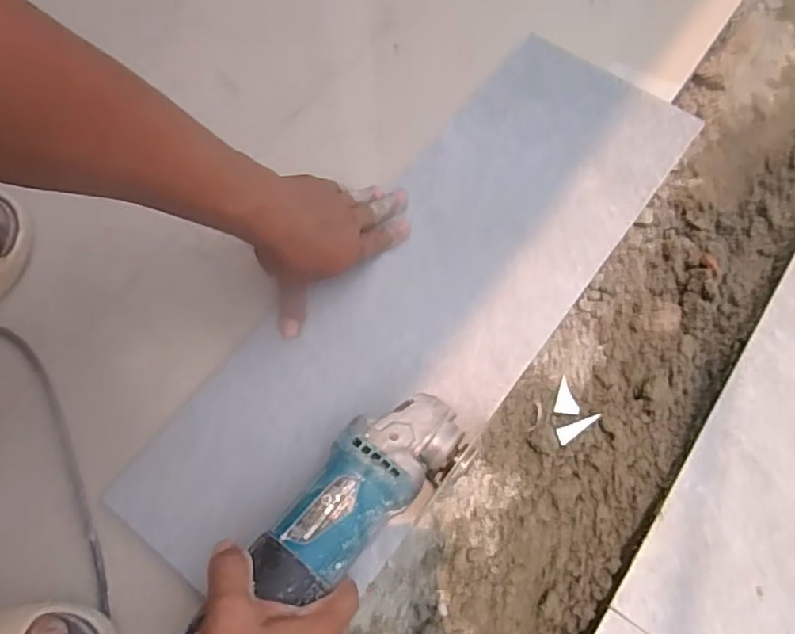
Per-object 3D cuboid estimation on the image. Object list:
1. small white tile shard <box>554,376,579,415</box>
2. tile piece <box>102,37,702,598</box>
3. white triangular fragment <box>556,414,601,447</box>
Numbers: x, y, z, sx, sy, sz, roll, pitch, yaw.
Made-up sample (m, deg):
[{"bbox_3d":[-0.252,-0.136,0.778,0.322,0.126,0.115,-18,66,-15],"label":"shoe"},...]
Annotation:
[{"bbox_3d":[0.177,0.083,0.657,0.023,0.010,0.042,4,65,5],"label":"small white tile shard"},{"bbox_3d":[0.035,-0.020,0.533,0.191,0.011,0.575,36,73,11],"label":"tile piece"},{"bbox_3d":[0.180,0.110,0.630,0.047,0.005,0.015,-33,74,2],"label":"white triangular fragment"}]

